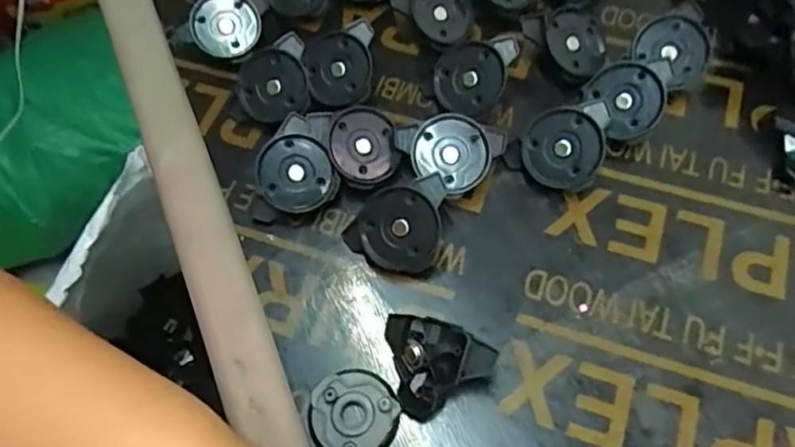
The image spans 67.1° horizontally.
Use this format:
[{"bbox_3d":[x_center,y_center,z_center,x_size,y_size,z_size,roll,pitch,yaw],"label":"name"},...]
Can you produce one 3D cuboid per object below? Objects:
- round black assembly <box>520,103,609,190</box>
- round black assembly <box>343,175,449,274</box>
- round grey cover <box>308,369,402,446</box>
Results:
[{"bbox_3d":[0.091,-0.044,0.329,0.047,0.016,0.047,1,94,18],"label":"round black assembly"},{"bbox_3d":[-0.001,0.003,0.312,0.055,0.021,0.046,-11,86,9],"label":"round black assembly"},{"bbox_3d":[-0.021,0.090,0.282,0.041,0.005,0.042,-2,63,3],"label":"round grey cover"}]

